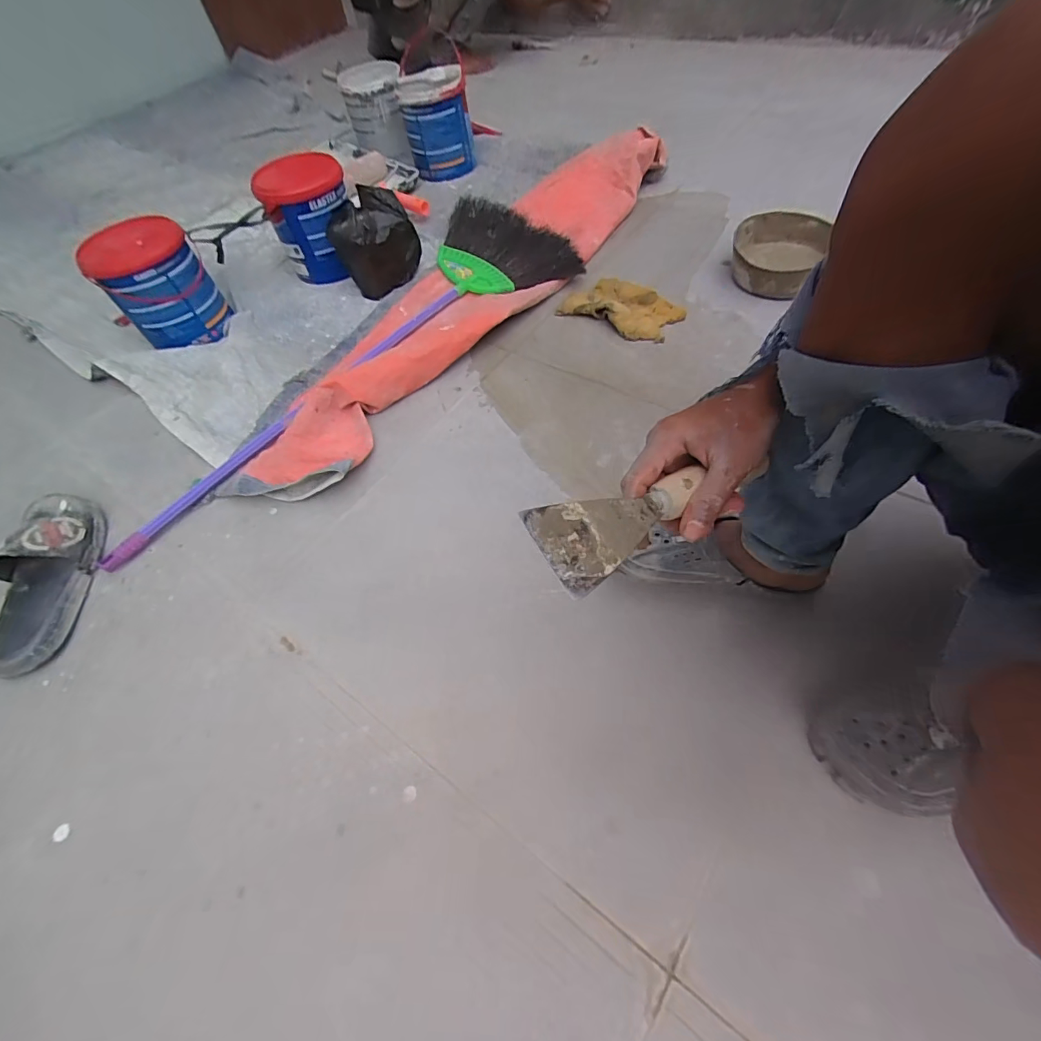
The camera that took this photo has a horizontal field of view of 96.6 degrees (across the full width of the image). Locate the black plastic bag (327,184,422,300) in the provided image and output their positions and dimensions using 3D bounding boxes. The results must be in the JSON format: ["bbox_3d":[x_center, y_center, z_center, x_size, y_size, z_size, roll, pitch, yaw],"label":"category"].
[{"bbox_3d":[-0.288,-0.565,0.937,0.167,0.134,0.129,-33,60,-14],"label":"black plastic bag"}]

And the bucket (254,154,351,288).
[{"bbox_3d":[-0.442,-0.641,0.994,0.165,0.187,0.173,-2,57,4],"label":"bucket"}]

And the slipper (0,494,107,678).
[{"bbox_3d":[-0.670,0.069,0.646,0.115,0.058,0.284,-13,57,-2],"label":"slipper"}]

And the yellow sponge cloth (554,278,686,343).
[{"bbox_3d":[0.195,-0.411,0.881,0.207,0.033,0.136,33,66,23],"label":"yellow sponge cloth"}]

